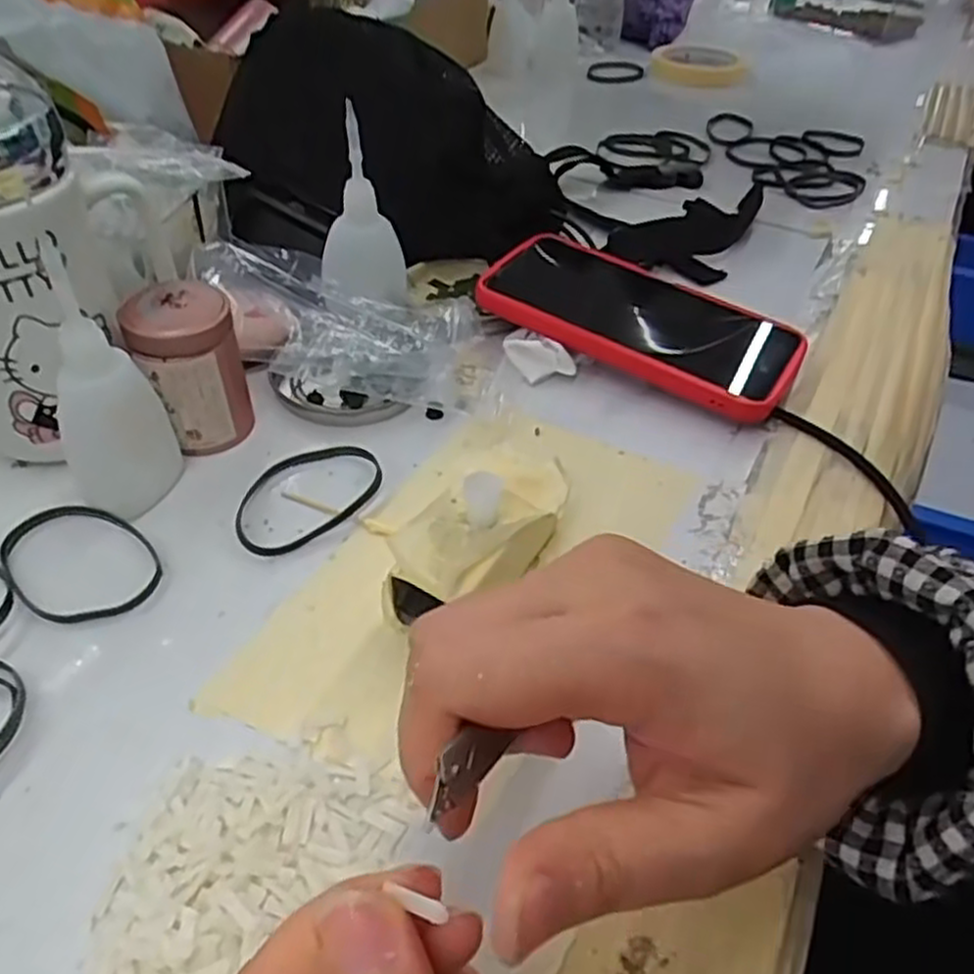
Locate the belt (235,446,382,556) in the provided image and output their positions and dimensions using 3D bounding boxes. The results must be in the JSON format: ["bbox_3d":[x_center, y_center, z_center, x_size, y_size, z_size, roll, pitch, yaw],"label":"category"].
[{"bbox_3d":[-0.077,0.002,0.333,0.071,0.008,0.046,-28,52,-29],"label":"belt"}]

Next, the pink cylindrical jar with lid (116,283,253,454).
[{"bbox_3d":[-0.132,-0.052,0.343,0.043,0.066,0.038,-18,48,-22],"label":"pink cylindrical jar with lid"}]

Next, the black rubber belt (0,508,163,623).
[{"bbox_3d":[-0.160,0.028,0.301,0.066,0.004,0.049,27,48,21],"label":"black rubber belt"}]

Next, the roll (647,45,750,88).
[{"bbox_3d":[0.240,-0.475,0.873,0.105,0.021,0.105,2,44,-2],"label":"roll"}]

